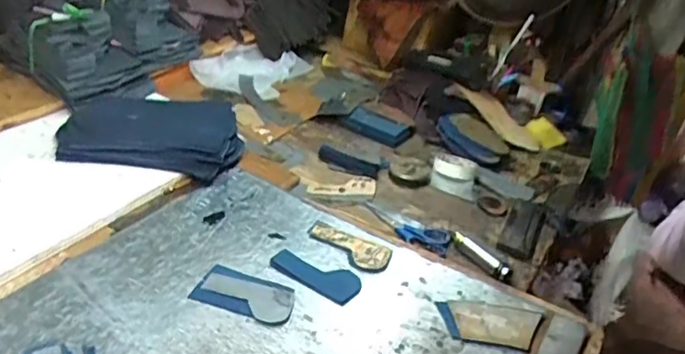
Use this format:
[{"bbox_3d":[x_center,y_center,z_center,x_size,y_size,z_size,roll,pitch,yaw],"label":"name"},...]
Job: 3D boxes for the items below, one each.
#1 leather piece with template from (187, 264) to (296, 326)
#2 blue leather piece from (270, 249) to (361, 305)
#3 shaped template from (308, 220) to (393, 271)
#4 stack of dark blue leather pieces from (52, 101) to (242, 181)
[{"bbox_3d":[-0.128,0.155,0.721,0.132,0.010,0.071,12,35,15],"label":"leather piece with template"},{"bbox_3d":[-0.038,0.136,0.760,0.126,0.013,0.060,17,35,18],"label":"blue leather piece"},{"bbox_3d":[0.007,0.105,0.816,0.133,0.013,0.061,18,35,19],"label":"shaped template"},{"bbox_3d":[-0.336,-0.072,0.935,0.303,0.045,0.147,2,72,-5],"label":"stack of dark blue leather pieces"}]

